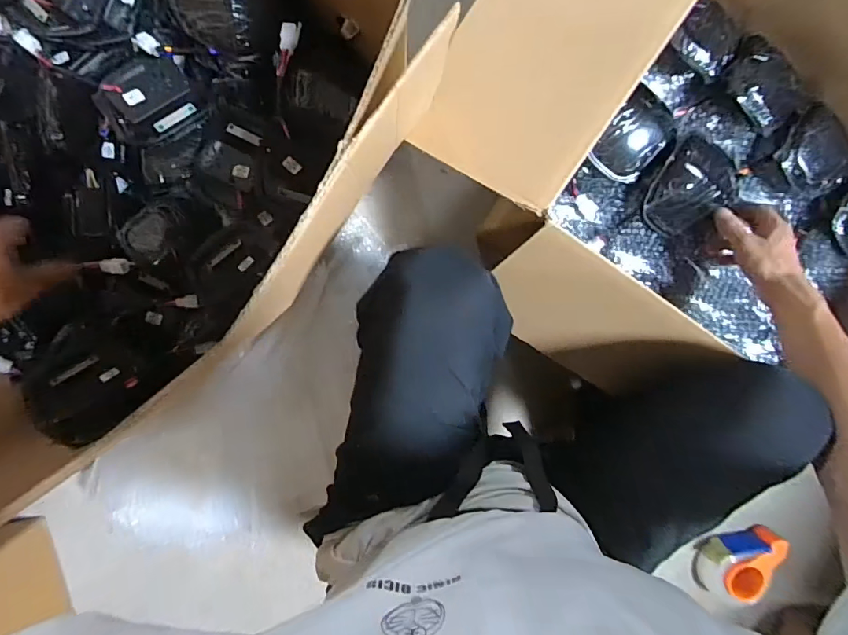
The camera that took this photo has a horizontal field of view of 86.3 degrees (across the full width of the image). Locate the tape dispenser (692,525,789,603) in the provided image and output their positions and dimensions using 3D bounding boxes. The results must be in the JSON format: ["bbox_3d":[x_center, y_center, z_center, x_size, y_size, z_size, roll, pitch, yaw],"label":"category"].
[{"bbox_3d":[0.651,0.506,0.931,0.170,0.061,0.120,-24,99,0],"label":"tape dispenser"}]

